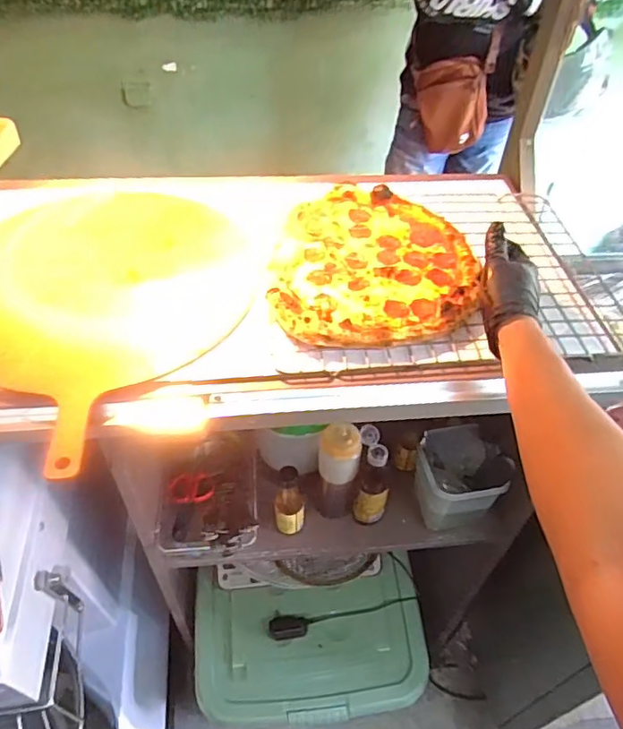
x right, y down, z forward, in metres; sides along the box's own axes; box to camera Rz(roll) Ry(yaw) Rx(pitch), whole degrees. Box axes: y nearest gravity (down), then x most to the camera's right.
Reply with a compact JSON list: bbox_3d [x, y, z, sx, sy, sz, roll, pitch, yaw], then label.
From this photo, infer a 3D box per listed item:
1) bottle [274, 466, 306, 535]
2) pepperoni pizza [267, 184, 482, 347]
[{"bbox_3d":[-0.036,0.228,0.914,0.055,0.167,0.058,3,48,0],"label":"bottle"},{"bbox_3d":[0.078,-0.137,0.709,0.247,0.021,0.295,1,48,-1],"label":"pepperoni pizza"}]

